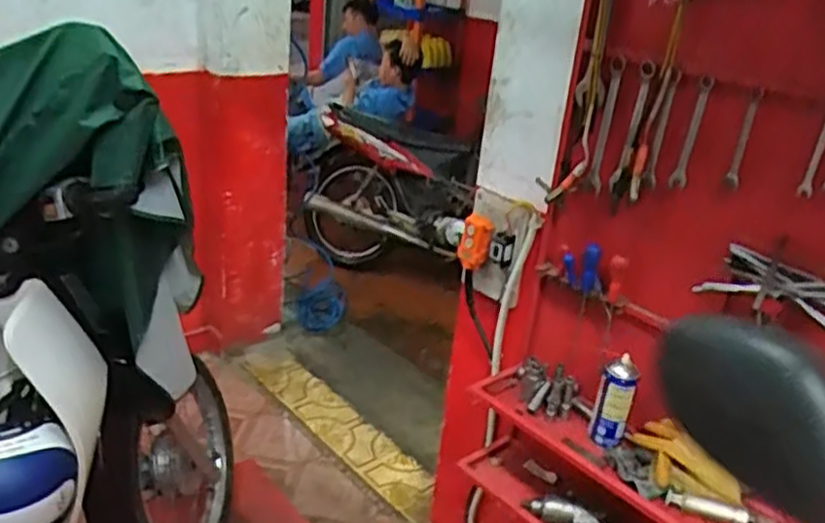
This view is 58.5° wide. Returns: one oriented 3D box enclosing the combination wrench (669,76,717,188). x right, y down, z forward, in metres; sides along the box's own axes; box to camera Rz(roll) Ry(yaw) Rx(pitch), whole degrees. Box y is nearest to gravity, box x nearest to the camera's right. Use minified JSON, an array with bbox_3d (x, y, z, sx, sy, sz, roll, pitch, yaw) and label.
[{"bbox_3d":[0.449,-0.206,1.183,0.026,0.181,0.006,24,30,31],"label":"combination wrench"}]

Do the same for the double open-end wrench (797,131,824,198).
[{"bbox_3d":[0.581,-0.156,1.053,0.021,0.130,0.007,18,27,25],"label":"double open-end wrench"}]

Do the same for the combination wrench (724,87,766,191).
[{"bbox_3d":[0.504,-0.185,1.118,0.008,0.158,0.023,-16,32,-39],"label":"combination wrench"}]

